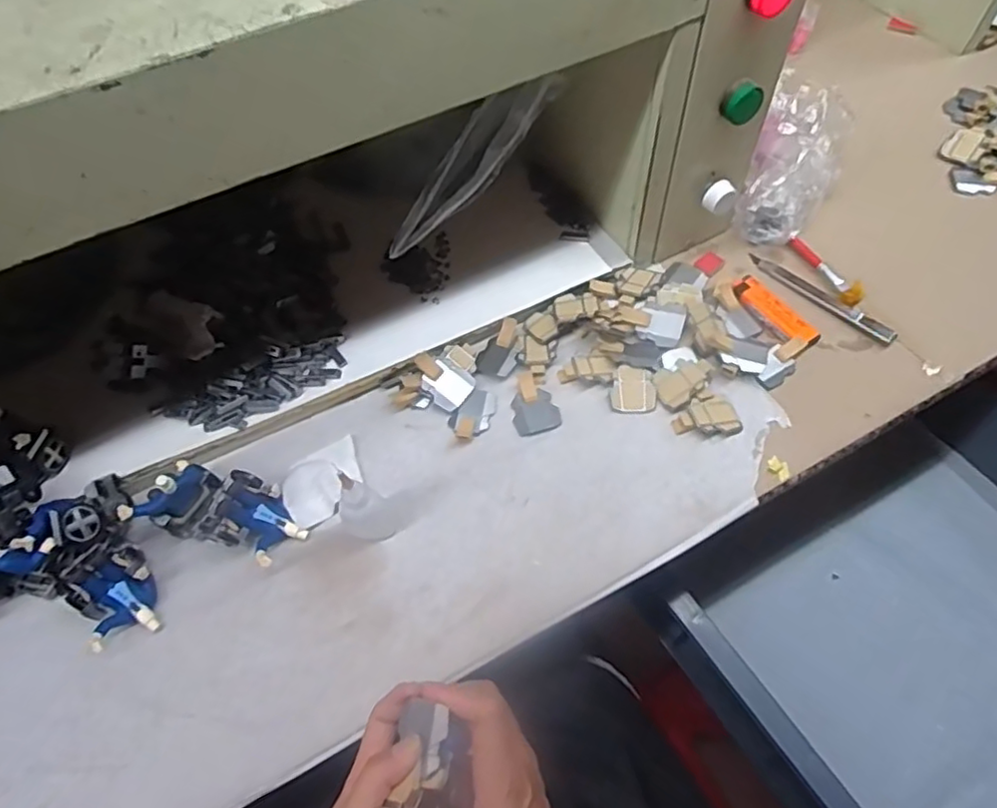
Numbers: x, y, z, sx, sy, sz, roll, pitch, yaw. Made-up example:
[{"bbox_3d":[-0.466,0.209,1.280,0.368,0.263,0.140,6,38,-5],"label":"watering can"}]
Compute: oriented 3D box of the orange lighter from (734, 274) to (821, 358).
[{"bbox_3d":[0.227,-0.075,0.530,0.025,0.014,0.079,-28,61,-14],"label":"orange lighter"}]

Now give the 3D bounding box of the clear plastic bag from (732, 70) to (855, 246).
[{"bbox_3d":[0.255,-0.204,0.558,0.072,0.096,0.100,26,63,18],"label":"clear plastic bag"}]

